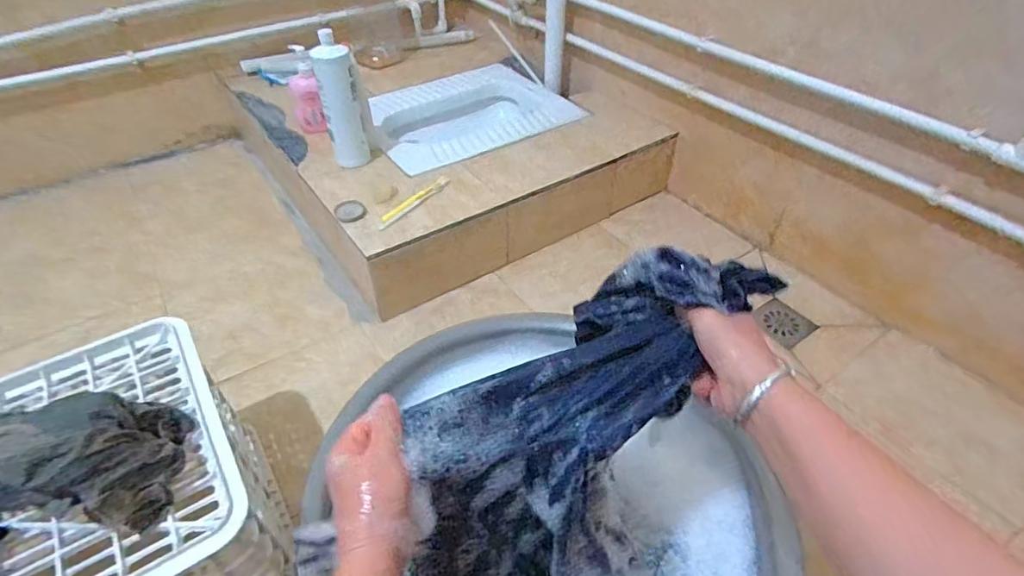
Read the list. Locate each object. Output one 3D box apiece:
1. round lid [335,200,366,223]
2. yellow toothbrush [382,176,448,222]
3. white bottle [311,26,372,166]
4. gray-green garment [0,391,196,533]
[{"bbox_3d":[-0.305,-0.145,0.989,0.052,0.006,0.071,-18,47,-17],"label":"round lid"},{"bbox_3d":[-0.187,-0.177,1.020,0.018,0.008,0.176,26,50,25],"label":"yellow toothbrush"},{"bbox_3d":[-0.340,-0.358,1.058,0.078,0.258,0.065,-13,45,-12],"label":"white bottle"},{"bbox_3d":[-0.463,0.146,0.485,0.283,0.098,0.121,0,44,1],"label":"gray-green garment"}]

